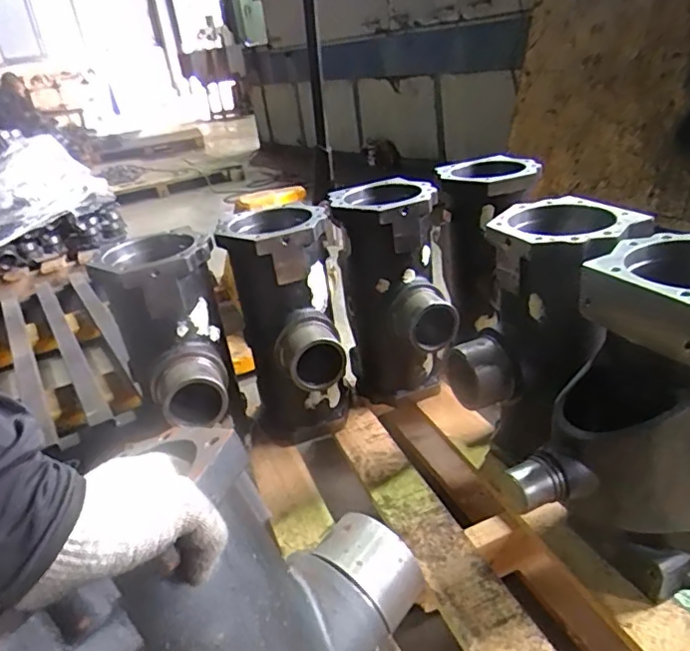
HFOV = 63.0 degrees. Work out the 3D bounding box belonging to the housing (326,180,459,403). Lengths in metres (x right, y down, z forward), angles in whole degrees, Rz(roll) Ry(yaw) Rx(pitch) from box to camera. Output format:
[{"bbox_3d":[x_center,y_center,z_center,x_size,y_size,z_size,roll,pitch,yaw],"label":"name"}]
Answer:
[{"bbox_3d":[0.103,-0.045,1.097,0.162,0.420,0.296,-21,31,-24],"label":"housing"}]

